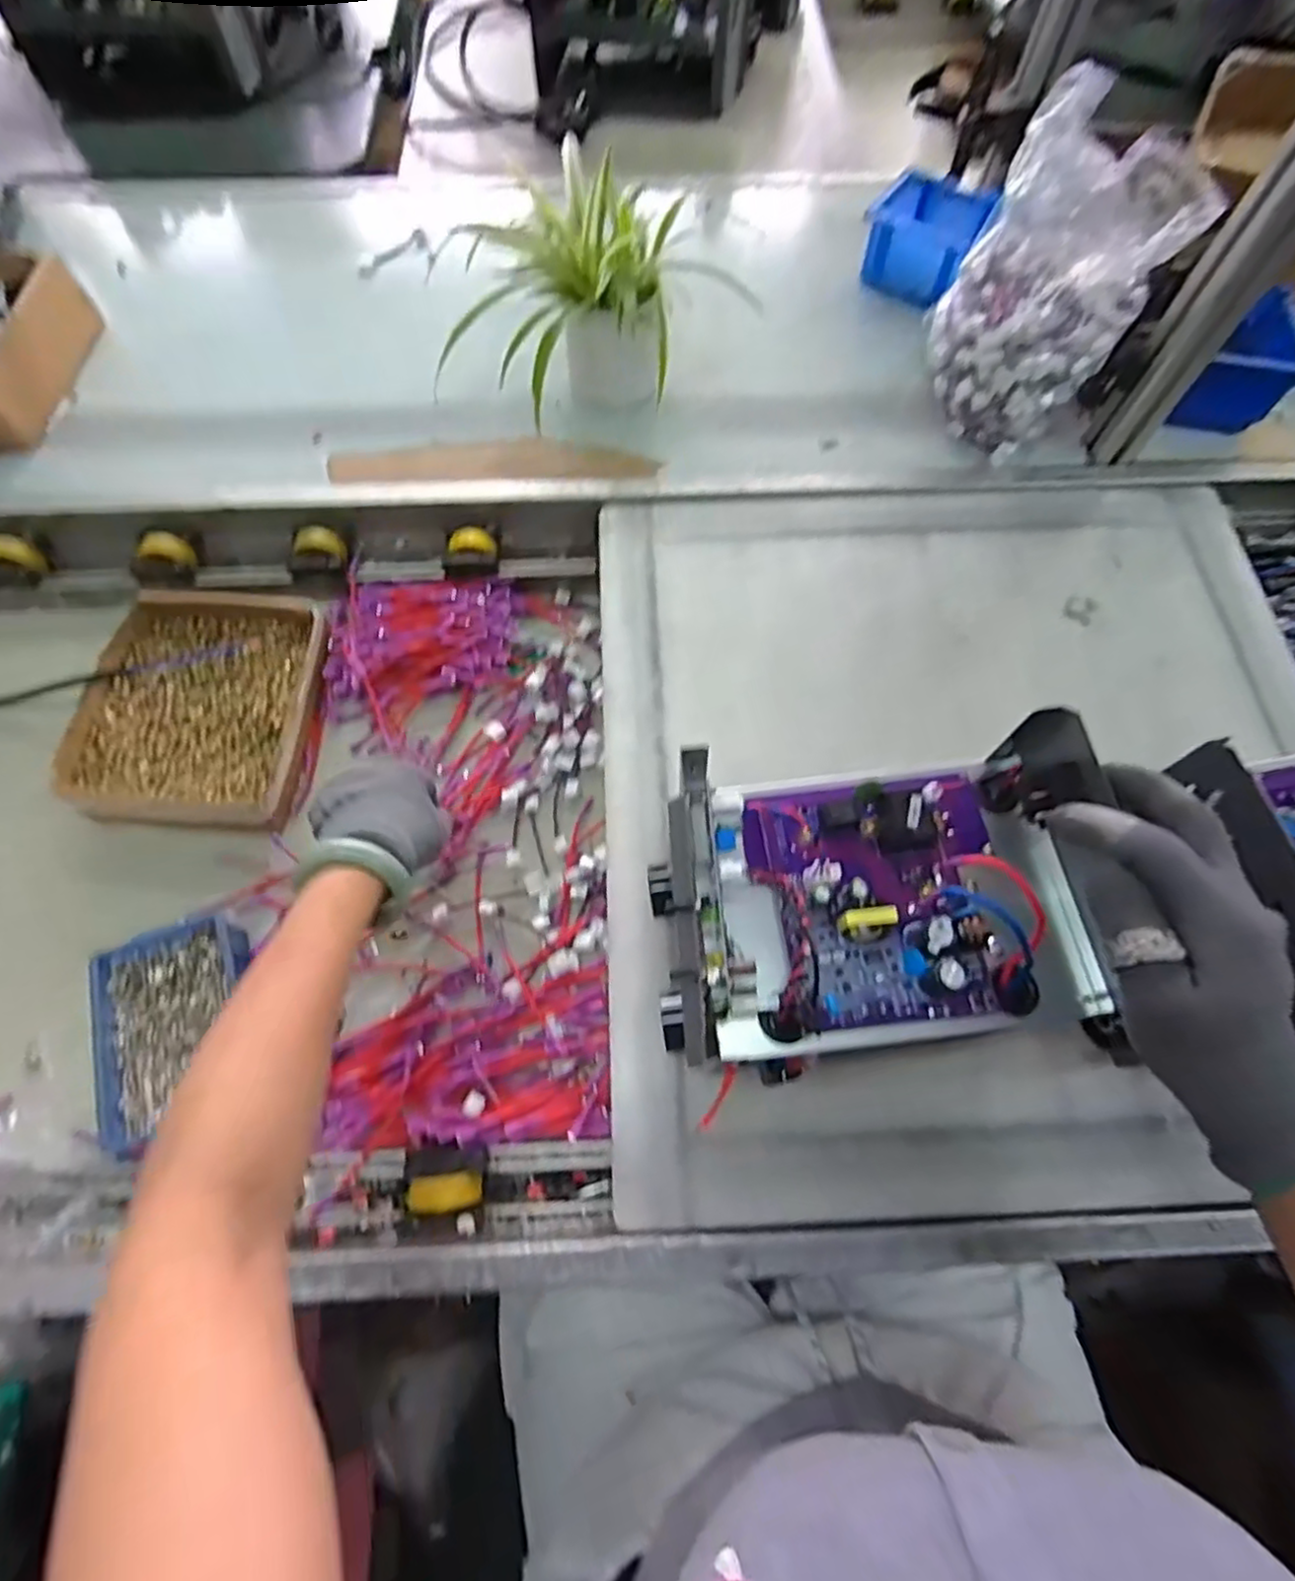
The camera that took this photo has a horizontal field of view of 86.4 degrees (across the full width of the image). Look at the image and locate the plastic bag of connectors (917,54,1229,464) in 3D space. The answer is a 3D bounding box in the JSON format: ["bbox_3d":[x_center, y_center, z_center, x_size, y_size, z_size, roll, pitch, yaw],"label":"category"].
[{"bbox_3d":[0.344,-0.435,0.624,0.133,0.224,0.162,-37,72,-15],"label":"plastic bag of connectors"}]

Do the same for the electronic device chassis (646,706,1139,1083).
[{"bbox_3d":[0.119,0.053,0.361,0.220,0.071,0.159,-5,67,-3],"label":"electronic device chassis"}]

